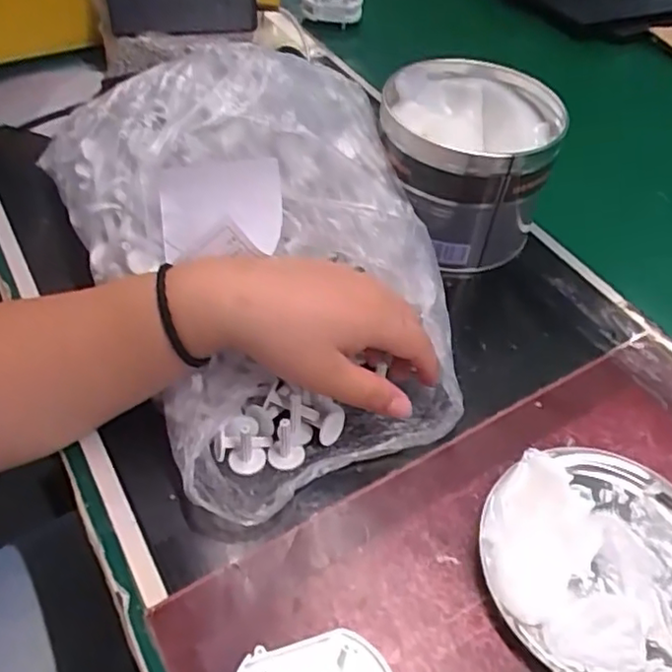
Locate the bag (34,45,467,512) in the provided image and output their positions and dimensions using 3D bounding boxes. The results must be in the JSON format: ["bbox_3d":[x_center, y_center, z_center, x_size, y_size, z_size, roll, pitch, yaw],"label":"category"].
[{"bbox_3d":[-0.044,-0.059,0.396,0.197,0.125,0.283,-18,51,-22],"label":"bag"}]

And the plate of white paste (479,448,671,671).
[{"bbox_3d":[0.141,0.111,0.326,0.125,0.026,0.123,3,48,-4],"label":"plate of white paste"}]

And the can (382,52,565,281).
[{"bbox_3d":[0.093,-0.125,0.483,0.124,0.106,0.125,13,49,5],"label":"can"}]

